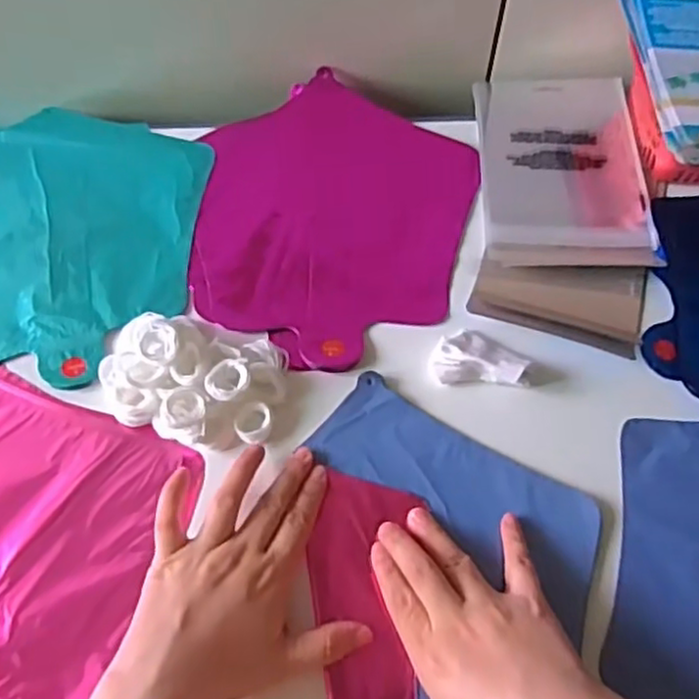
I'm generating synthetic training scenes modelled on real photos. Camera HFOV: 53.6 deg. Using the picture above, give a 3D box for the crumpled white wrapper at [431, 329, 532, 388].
[{"bbox_3d":[0.086,0.004,0.452,0.063,0.020,0.037,6,62,3],"label":"crumpled white wrapper"}]

